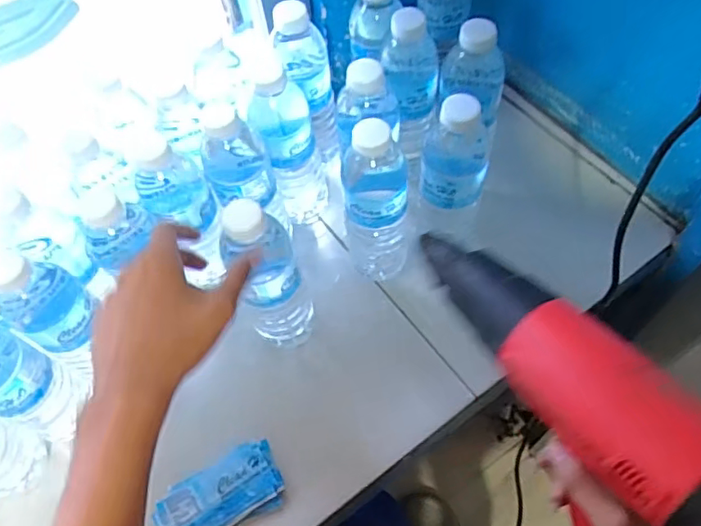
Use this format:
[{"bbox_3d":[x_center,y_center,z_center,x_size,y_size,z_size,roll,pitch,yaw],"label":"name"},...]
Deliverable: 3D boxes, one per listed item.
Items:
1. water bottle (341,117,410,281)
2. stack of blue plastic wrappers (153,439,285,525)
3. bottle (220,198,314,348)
[{"bbox_3d":[0.027,-0.050,0.542,0.058,0.207,0.059,1,61,5],"label":"water bottle"},{"bbox_3d":[-0.118,0.213,0.526,0.111,0.016,0.062,-26,62,-10],"label":"stack of blue plastic wrappers"},{"bbox_3d":[-0.068,0.020,0.511,0.049,0.207,0.058,36,69,21],"label":"bottle"}]

